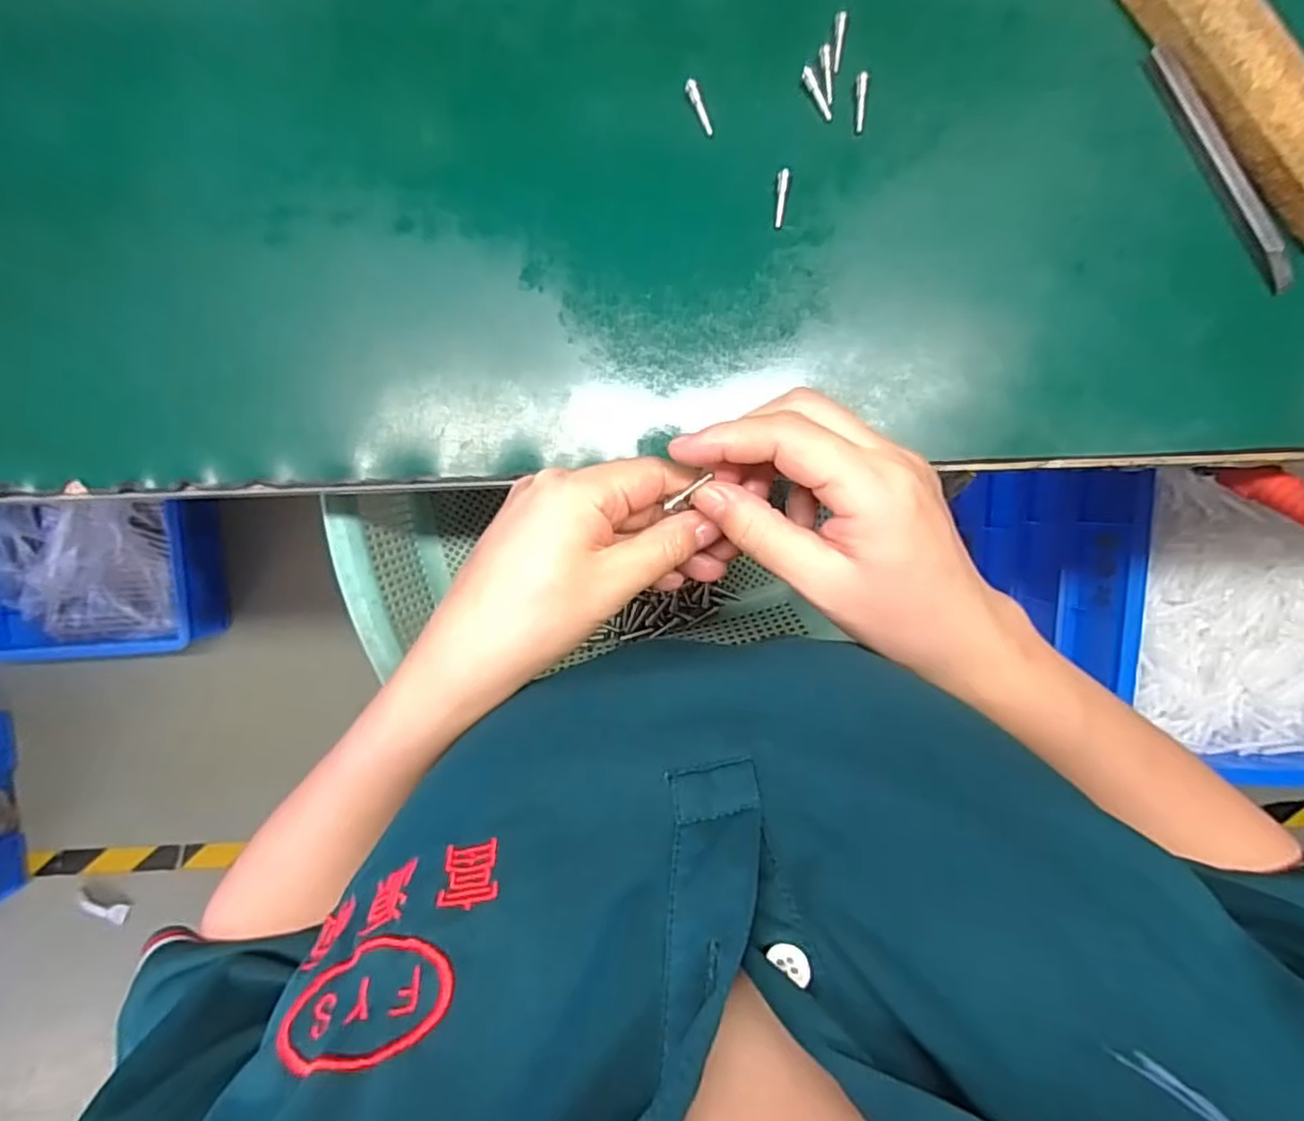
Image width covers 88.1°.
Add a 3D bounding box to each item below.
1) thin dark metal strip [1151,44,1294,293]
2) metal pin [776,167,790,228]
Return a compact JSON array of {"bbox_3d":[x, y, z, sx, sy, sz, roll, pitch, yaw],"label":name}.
[{"bbox_3d":[0.261,-0.179,0.306,0.008,0.005,0.122,-32,93,3],"label":"thin dark metal strip"},{"bbox_3d":[0.060,-0.167,0.310,0.005,0.004,0.025,4,108,0],"label":"metal pin"}]

